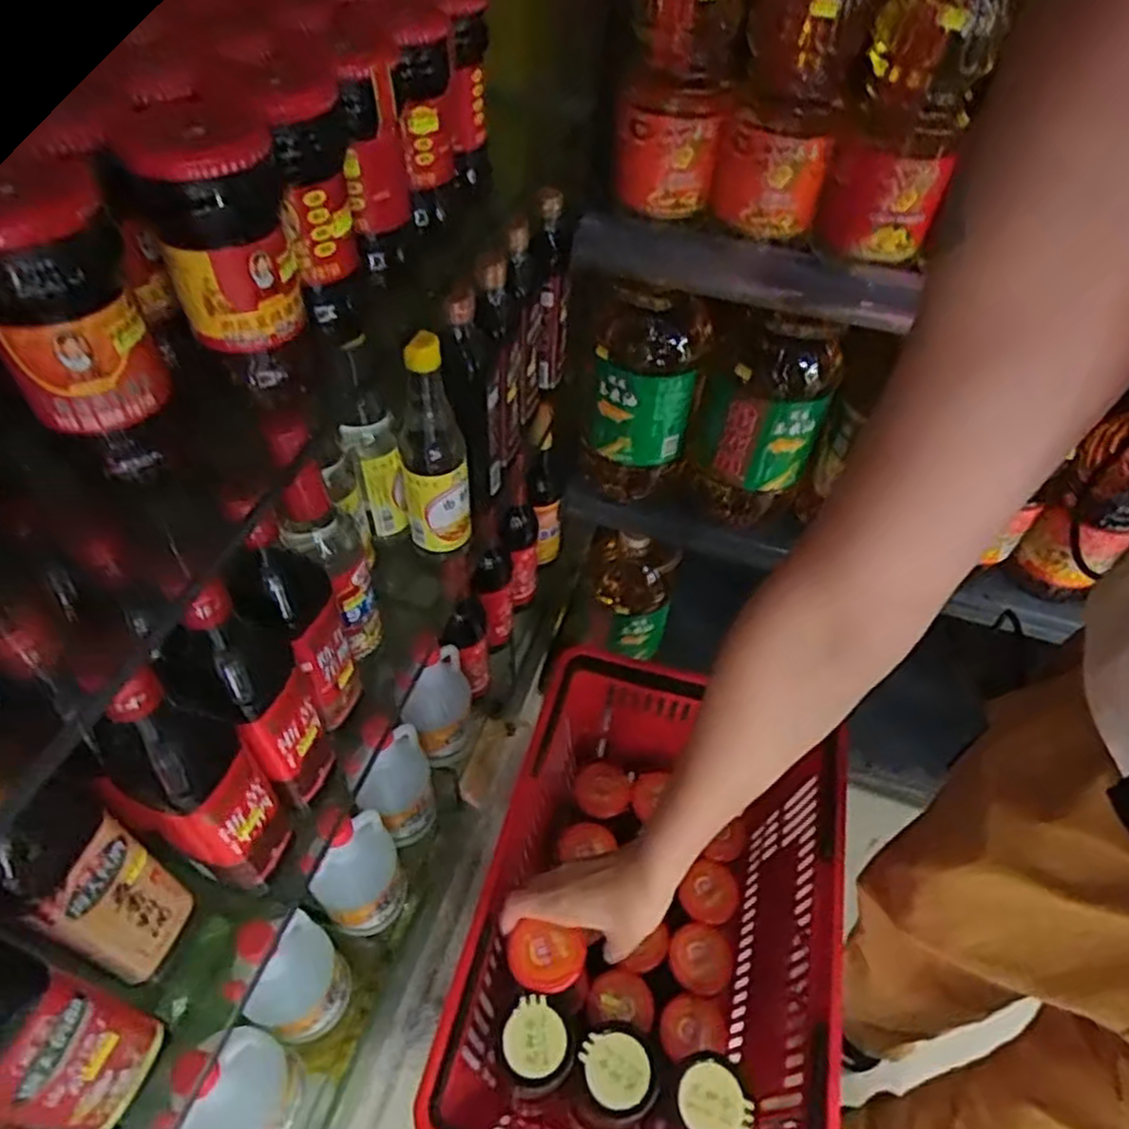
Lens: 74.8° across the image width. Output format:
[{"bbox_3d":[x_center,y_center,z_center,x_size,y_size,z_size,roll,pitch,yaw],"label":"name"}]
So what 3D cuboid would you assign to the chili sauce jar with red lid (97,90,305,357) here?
[{"bbox_3d":[-0.168,-0.161,0.353,0.068,0.092,0.074,-17,53,-16],"label":"chili sauce jar with red lid"}]

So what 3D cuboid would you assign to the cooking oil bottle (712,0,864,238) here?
[{"bbox_3d":[0.207,-0.453,0.666,0.097,0.256,0.122,11,50,6],"label":"cooking oil bottle"}]

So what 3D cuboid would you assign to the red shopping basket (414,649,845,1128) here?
[{"bbox_3d":[0.092,0.348,0.740,0.326,0.210,0.468,13,50,8],"label":"red shopping basket"}]

